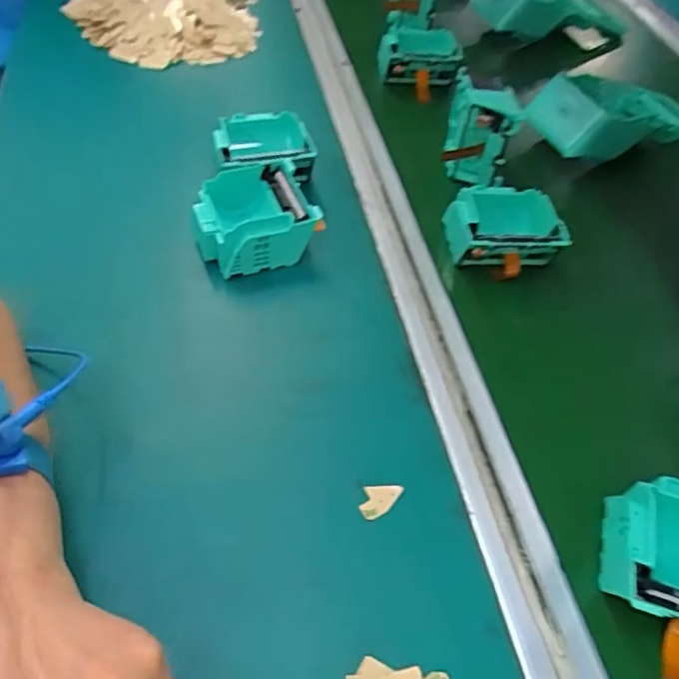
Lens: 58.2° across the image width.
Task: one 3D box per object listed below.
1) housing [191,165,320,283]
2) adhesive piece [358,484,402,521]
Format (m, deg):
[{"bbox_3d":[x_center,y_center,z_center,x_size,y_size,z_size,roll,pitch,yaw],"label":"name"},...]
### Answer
[{"bbox_3d":[-0.064,-0.089,0.446,0.081,0.042,0.083,-13,53,-15],"label":"housing"},{"bbox_3d":[0.023,0.089,0.331,0.024,0.004,0.018,1,65,-7],"label":"adhesive piece"}]

